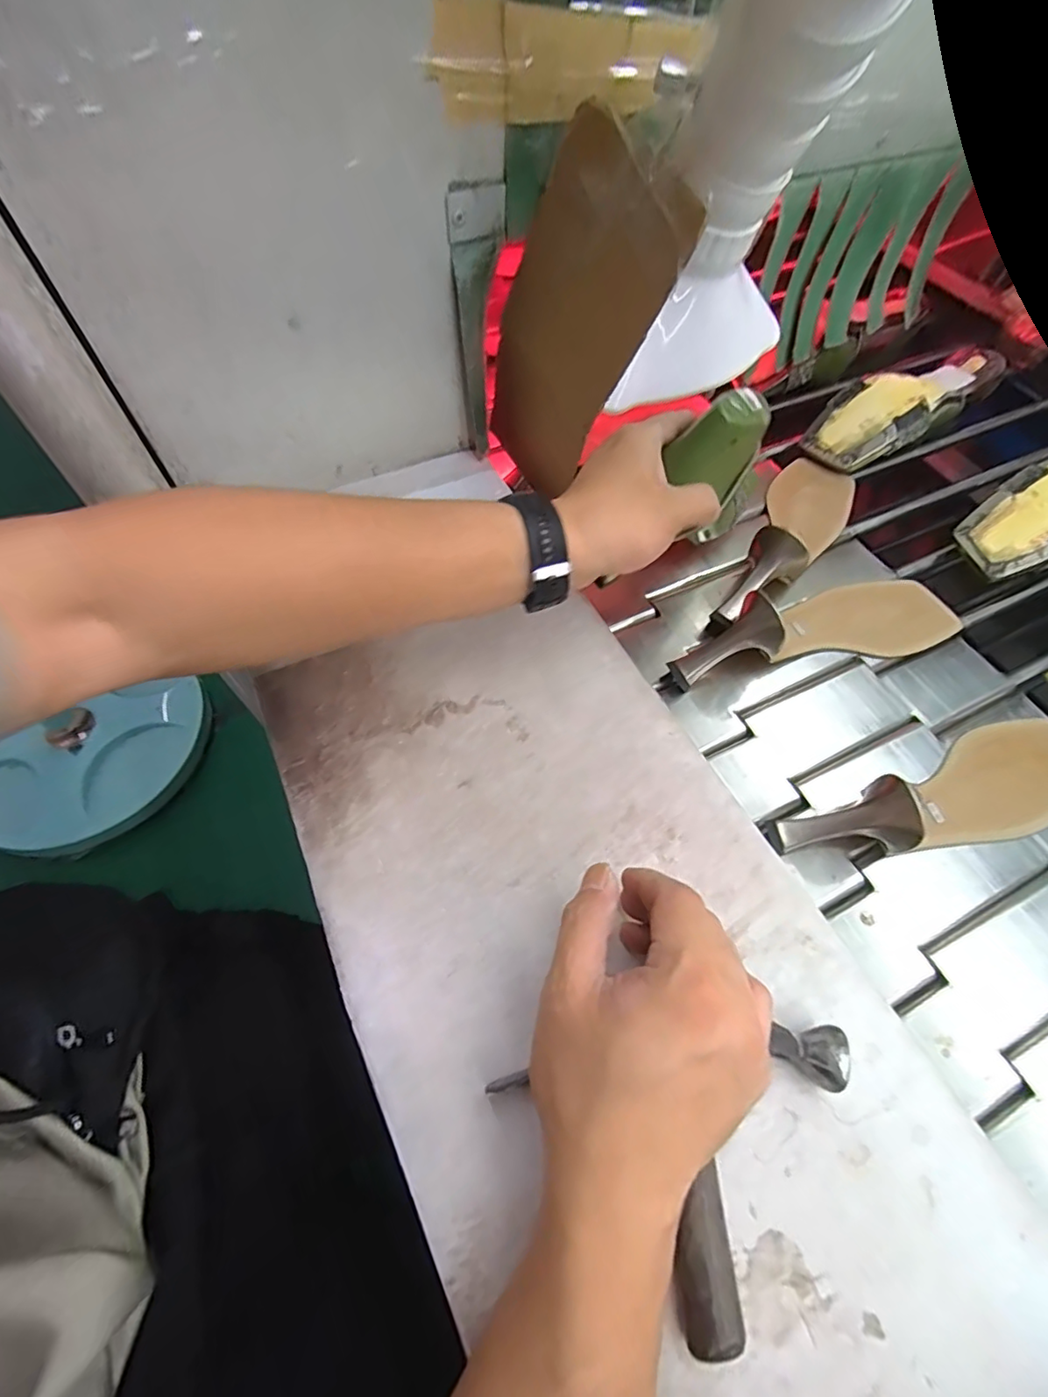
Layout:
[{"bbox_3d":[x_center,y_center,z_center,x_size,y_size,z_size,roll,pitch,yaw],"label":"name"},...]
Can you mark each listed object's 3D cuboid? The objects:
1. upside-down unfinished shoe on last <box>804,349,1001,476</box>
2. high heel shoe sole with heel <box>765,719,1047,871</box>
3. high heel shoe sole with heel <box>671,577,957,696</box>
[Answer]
[{"bbox_3d":[0.400,-0.307,0.602,0.224,0.072,0.090,-32,66,-19],"label":"upside-down unfinished shoe on last"},{"bbox_3d":[0.296,0.068,0.385,0.253,0.060,0.072,-20,62,-13],"label":"high heel shoe sole with heel"},{"bbox_3d":[0.243,-0.069,0.462,0.267,0.063,0.075,-12,61,-8],"label":"high heel shoe sole with heel"}]

